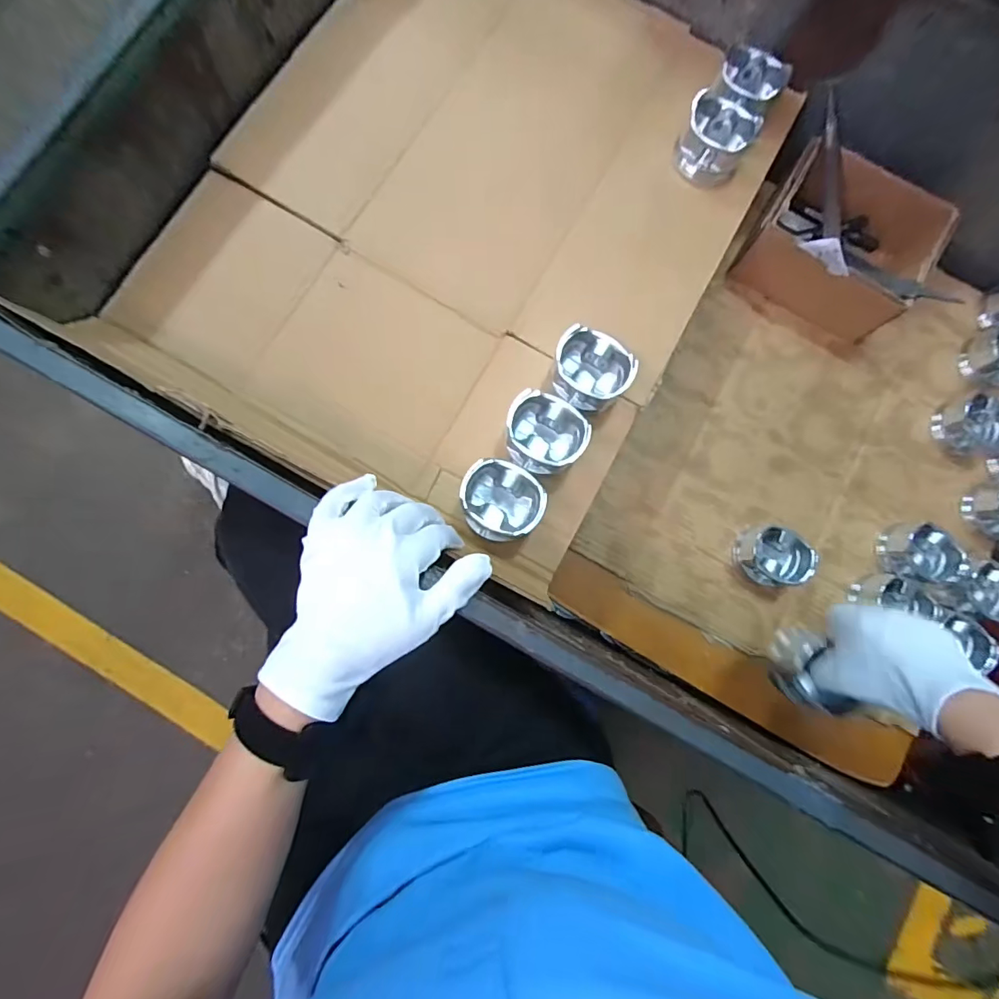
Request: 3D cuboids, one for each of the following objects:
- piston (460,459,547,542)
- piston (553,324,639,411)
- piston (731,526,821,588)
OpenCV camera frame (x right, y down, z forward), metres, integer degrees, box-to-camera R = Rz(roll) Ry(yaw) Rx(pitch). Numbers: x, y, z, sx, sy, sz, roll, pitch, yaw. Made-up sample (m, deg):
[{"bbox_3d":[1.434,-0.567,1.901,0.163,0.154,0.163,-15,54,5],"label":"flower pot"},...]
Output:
[{"bbox_3d":[0.001,0.003,0.439,0.076,0.039,0.071,0,85,-2],"label":"piston"},{"bbox_3d":[0.089,-0.125,0.462,0.077,0.040,0.069,34,84,1],"label":"piston"},{"bbox_3d":[0.332,0.070,0.567,0.073,0.055,0.070,15,84,-1],"label":"piston"}]

